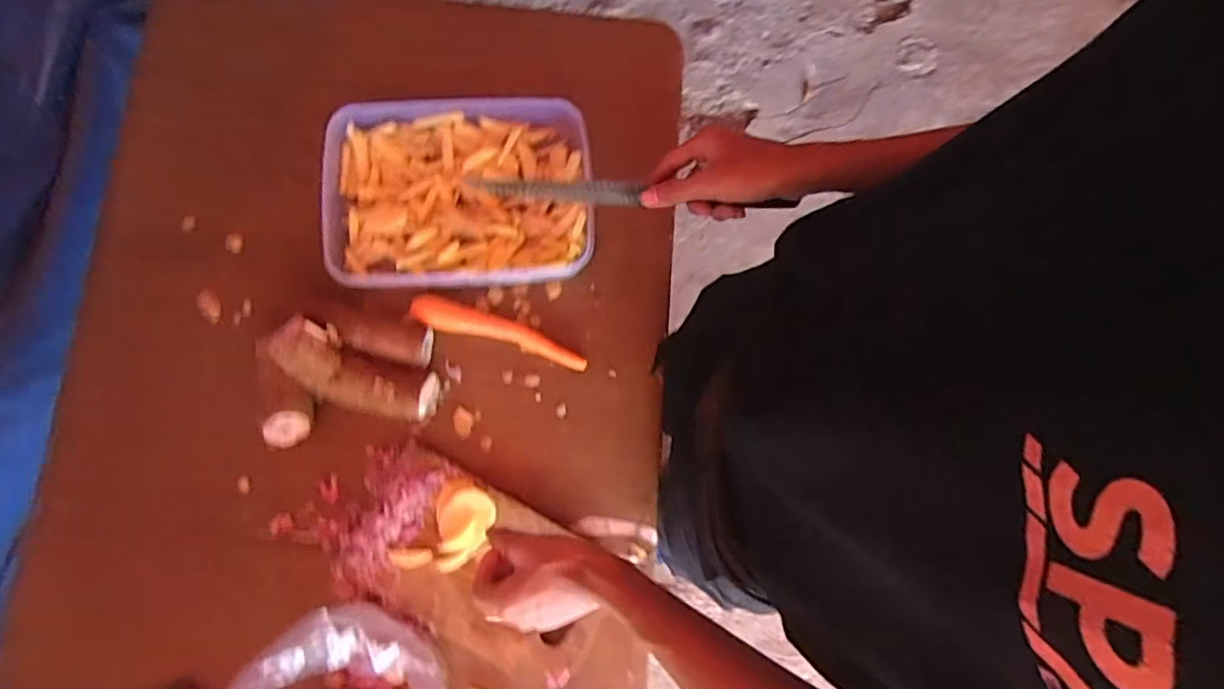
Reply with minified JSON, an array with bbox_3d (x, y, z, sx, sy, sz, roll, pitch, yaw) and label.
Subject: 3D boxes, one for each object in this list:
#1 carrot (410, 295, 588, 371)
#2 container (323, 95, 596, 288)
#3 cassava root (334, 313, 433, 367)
[{"bbox_3d":[-0.115,-0.013,0.652,0.181,0.034,0.031,17,77,1],"label":"carrot"},{"bbox_3d":[-0.160,-0.156,0.668,0.277,0.045,0.193,-5,78,-4],"label":"container"},{"bbox_3d":[-0.225,-0.010,0.627,0.092,0.034,0.051,13,77,0],"label":"cassava root"}]

